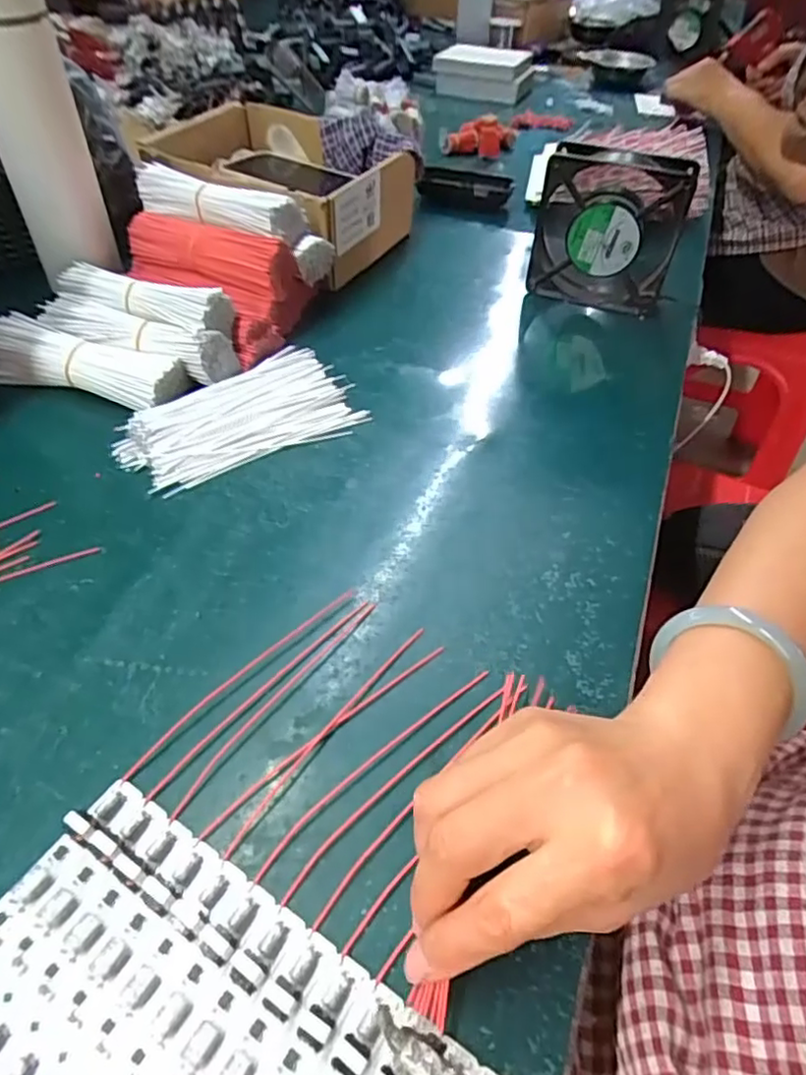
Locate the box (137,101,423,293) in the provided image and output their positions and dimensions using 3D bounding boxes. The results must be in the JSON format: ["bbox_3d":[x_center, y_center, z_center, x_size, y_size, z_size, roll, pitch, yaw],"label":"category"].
[{"bbox_3d":[-0.117,-0.332,0.610,0.215,0.103,0.181,25,50,20],"label":"box"}]

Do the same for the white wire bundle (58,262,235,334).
[{"bbox_3d":[-0.201,-0.180,0.479,0.145,0.039,0.030,20,48,15],"label":"white wire bundle"}]

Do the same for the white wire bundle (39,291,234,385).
[{"bbox_3d":[-0.204,-0.155,0.474,0.150,0.024,0.034,14,47,10],"label":"white wire bundle"}]

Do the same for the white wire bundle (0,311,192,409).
[{"bbox_3d":[-0.232,-0.125,0.464,0.147,0.039,0.045,13,47,9],"label":"white wire bundle"}]

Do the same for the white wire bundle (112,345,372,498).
[{"bbox_3d":[-0.114,-0.085,0.444,0.168,0.025,0.087,-26,53,-26],"label":"white wire bundle"}]

